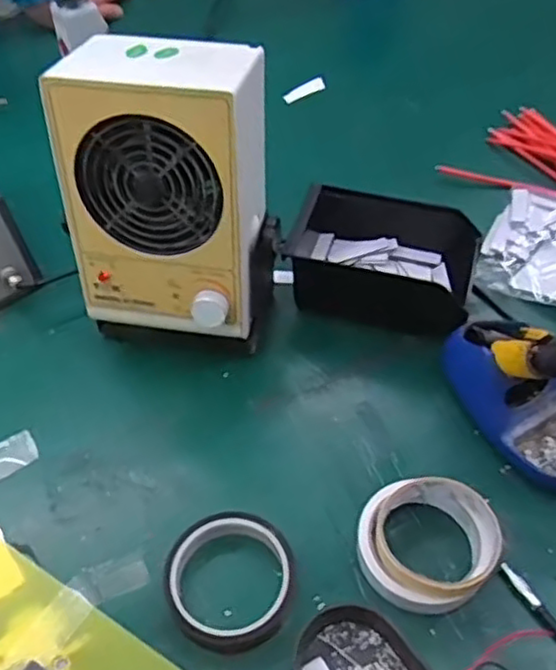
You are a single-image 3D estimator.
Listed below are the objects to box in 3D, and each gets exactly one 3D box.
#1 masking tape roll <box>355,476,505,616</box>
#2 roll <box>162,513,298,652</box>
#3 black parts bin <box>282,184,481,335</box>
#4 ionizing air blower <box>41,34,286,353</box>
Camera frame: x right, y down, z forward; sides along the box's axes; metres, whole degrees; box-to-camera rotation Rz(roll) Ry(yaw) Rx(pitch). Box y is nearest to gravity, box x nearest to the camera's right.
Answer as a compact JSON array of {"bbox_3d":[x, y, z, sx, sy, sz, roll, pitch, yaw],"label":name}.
[{"bbox_3d":[0.107,0.148,0.495,0.095,0.034,0.086,-5,51,-2],"label":"masking tape roll"},{"bbox_3d":[-0.032,0.174,0.491,0.090,0.025,0.088,-1,51,1],"label":"roll"},{"bbox_3d":[0.102,-0.072,0.657,0.167,0.065,0.119,15,53,14],"label":"black parts bin"},{"bbox_3d":[-0.081,-0.103,0.573,0.162,0.247,0.139,13,52,12],"label":"ionizing air blower"}]

